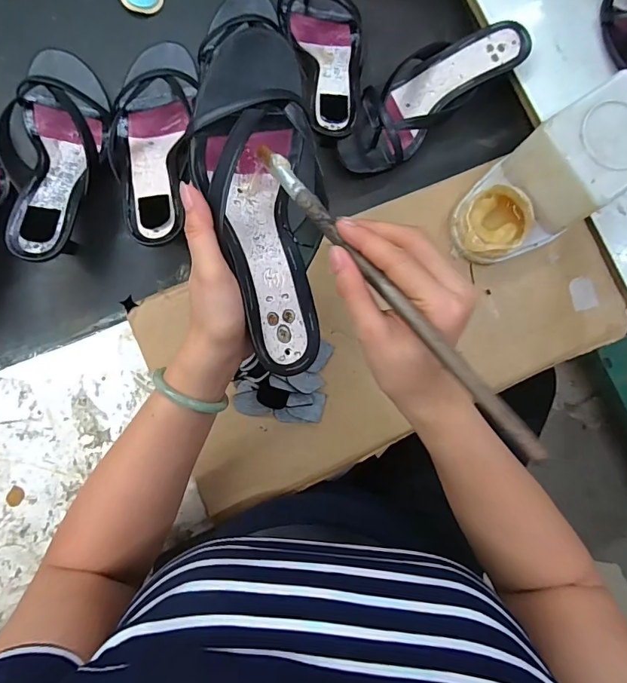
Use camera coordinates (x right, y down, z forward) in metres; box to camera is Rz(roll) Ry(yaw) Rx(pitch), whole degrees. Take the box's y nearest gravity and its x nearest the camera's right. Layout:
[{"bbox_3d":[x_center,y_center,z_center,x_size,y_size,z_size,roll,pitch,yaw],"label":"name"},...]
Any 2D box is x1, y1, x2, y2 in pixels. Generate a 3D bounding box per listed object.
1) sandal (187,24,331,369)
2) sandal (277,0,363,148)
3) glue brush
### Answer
[{"bbox_3d":[-0.038,-0.108,0.329,0.091,0.084,0.258,-6,86,-4],"label":"sandal"},{"bbox_3d":[0.014,-0.336,0.498,0.096,0.053,0.268,-4,71,-4],"label":"sandal"},{"bbox_3d":[0.036,-0.041,0.261,0.013,0.006,0.264,-34,66,-6],"label":"glue brush"}]

